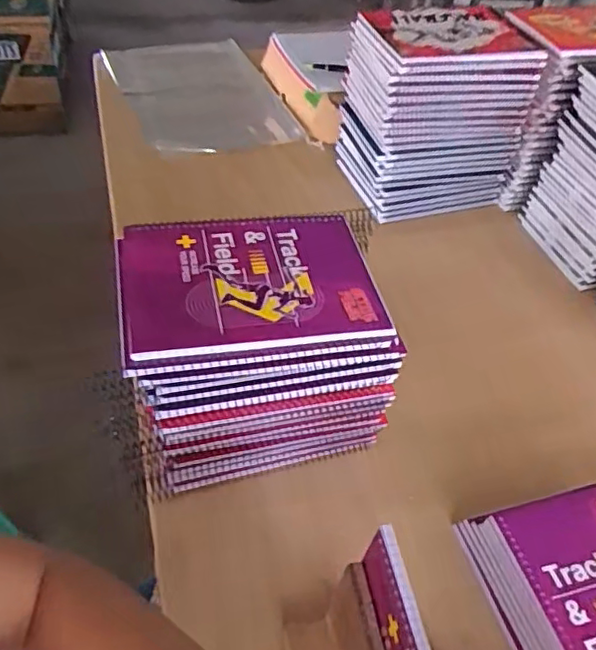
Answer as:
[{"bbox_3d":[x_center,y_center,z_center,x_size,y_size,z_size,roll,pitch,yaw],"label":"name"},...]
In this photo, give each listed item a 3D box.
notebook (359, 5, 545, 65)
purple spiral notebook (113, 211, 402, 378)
[{"bbox_3d":[0.199,-0.381,0.792,0.197,0.014,0.159,-12,49,-15],"label":"notebook"},{"bbox_3d":[-0.041,-0.037,0.499,0.202,0.014,0.153,-6,47,-13],"label":"purple spiral notebook"}]

